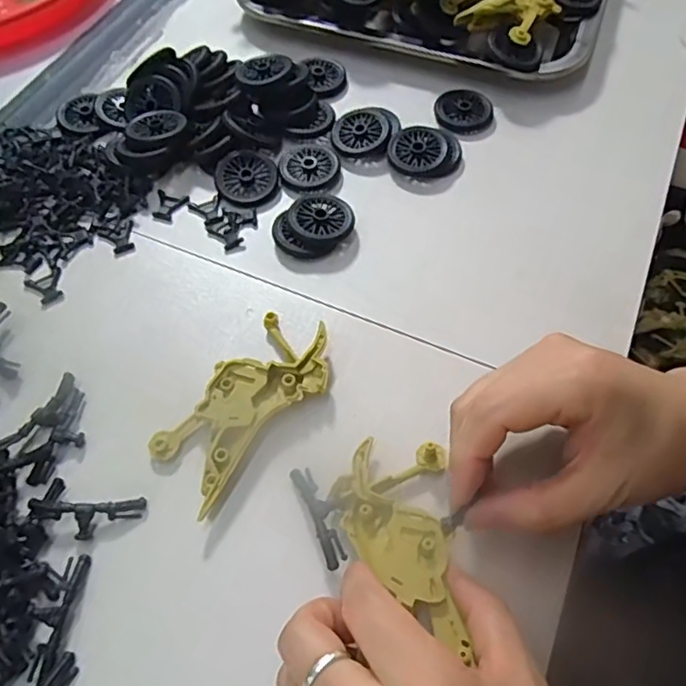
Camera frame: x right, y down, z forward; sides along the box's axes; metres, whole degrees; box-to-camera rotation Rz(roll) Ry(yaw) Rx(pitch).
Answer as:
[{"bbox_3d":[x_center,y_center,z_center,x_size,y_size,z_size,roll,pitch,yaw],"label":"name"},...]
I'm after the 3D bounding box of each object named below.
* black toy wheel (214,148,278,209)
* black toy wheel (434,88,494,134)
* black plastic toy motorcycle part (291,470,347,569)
[{"bbox_3d":[-0.059,-0.102,0.362,0.036,0.011,0.039,0,61,-1],"label":"black toy wheel"},{"bbox_3d":[0.081,-0.155,0.396,0.038,0.006,0.041,0,61,-1],"label":"black toy wheel"},{"bbox_3d":[-0.008,0.072,0.256,0.016,0.004,0.047,-21,63,-12],"label":"black plastic toy motorcycle part"}]

